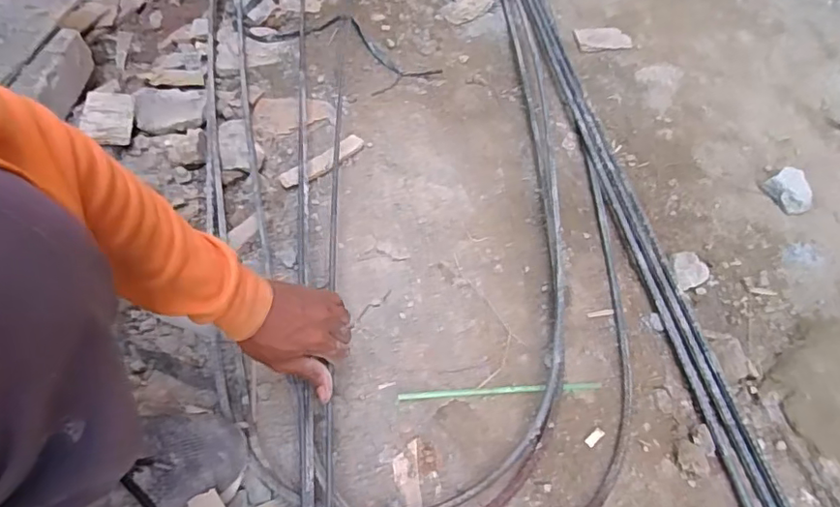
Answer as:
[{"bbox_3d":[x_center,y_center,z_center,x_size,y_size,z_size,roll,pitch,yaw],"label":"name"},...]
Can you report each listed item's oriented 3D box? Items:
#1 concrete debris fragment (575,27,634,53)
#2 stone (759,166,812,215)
[{"bbox_3d":[0.361,-0.425,1.066,0.106,0.005,0.071,-5,52,-2],"label":"concrete debris fragment"},{"bbox_3d":[0.556,-0.093,0.807,0.056,0.031,0.063,-19,54,-12],"label":"stone"}]

